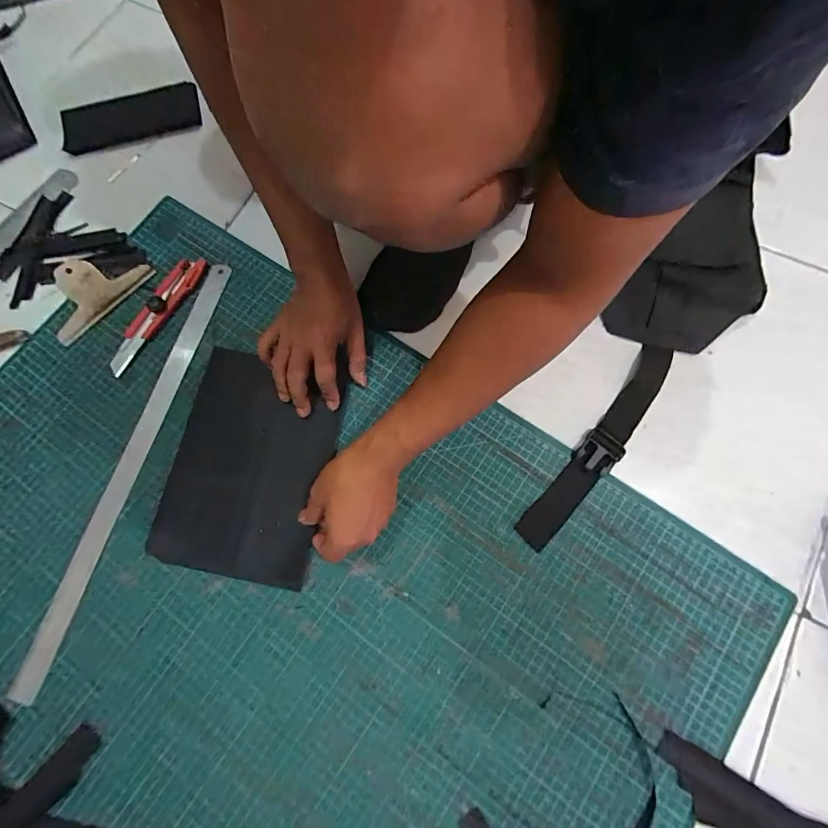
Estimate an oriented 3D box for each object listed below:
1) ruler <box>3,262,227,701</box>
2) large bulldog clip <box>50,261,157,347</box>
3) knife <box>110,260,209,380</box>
[{"bbox_3d":[-0.329,0.049,0.480,0.032,0.006,0.517,17,76,-1],"label":"ruler"},{"bbox_3d":[-0.412,-0.158,0.514,0.062,0.038,0.138,38,80,11],"label":"large bulldog clip"},{"bbox_3d":[-0.327,-0.129,0.517,0.037,0.014,0.176,27,78,8],"label":"knife"}]

